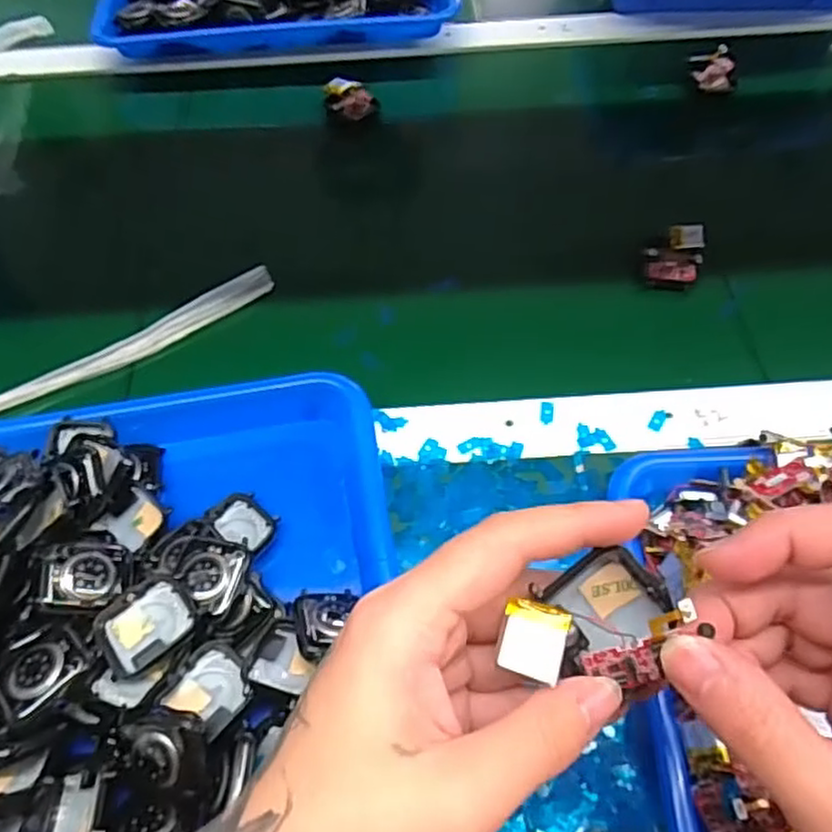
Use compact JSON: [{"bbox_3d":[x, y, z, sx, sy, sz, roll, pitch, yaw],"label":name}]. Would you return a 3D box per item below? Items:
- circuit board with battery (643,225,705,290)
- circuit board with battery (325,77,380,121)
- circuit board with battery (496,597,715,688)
[{"bbox_3d":[0.184,-0.115,0.499,0.038,0.016,0.053,20,62,14],"label":"circuit board with battery"},{"bbox_3d":[-0.057,-0.275,0.607,0.036,0.009,0.044,-32,79,-13],"label":"circuit board with battery"},{"bbox_3d":[0.052,0.065,0.204,0.051,0.019,0.022,1,59,5],"label":"circuit board with battery"}]

